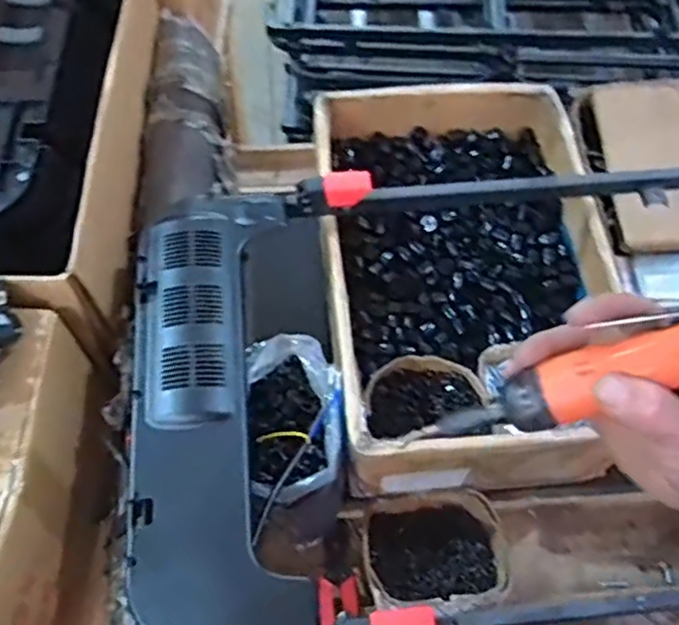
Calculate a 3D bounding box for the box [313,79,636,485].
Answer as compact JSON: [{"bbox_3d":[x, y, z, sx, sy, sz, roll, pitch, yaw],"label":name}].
[{"bbox_3d":[0.159,-0.062,0.933,0.352,0.144,0.547,-4,62,-3],"label":"box"}]

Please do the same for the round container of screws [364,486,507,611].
[{"bbox_3d":[0.111,0.285,0.832,0.166,0.075,0.143,-9,62,-6],"label":"round container of screws"}]

